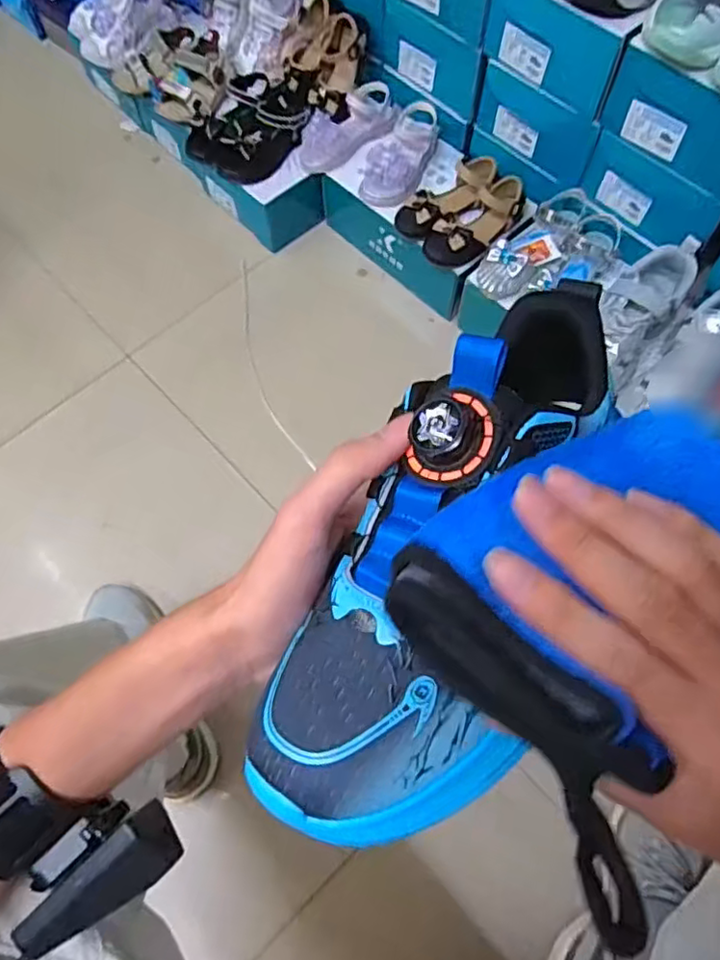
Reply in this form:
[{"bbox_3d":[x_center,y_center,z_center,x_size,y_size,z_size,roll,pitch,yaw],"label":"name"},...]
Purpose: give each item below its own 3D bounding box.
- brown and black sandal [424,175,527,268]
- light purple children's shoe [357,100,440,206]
[{"bbox_3d":[0.186,-0.403,0.976,0.166,0.060,0.084,-41,72,-15],"label":"brown and black sandal"},{"bbox_3d":[0.064,-0.543,1.037,0.089,0.073,0.170,20,69,10],"label":"light purple children's shoe"}]

